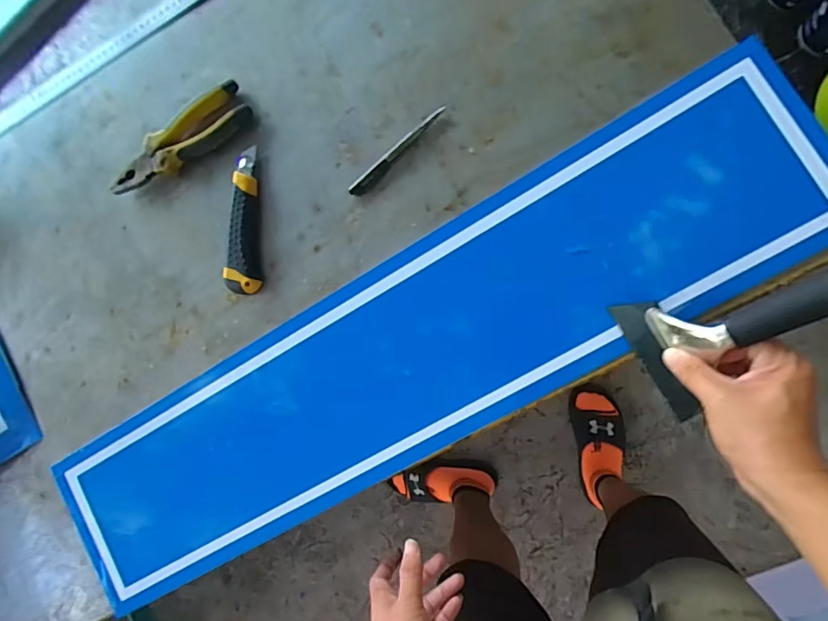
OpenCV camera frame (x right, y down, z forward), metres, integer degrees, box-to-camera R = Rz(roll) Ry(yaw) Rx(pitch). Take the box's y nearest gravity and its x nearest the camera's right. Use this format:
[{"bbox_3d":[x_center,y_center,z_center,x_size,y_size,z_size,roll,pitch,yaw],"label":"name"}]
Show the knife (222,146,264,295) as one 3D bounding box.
[{"bbox_3d":[-0.192,-0.101,0.558,0.039,0.019,0.161,1,90,12],"label":"knife"}]

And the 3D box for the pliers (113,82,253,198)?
[{"bbox_3d":[-0.275,-0.193,0.571,0.186,0.021,0.053,-28,84,10],"label":"pliers"}]

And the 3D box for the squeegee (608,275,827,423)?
[{"bbox_3d":[0.247,0.025,0.393,0.177,0.038,0.099,-29,87,53],"label":"squeegee"}]

